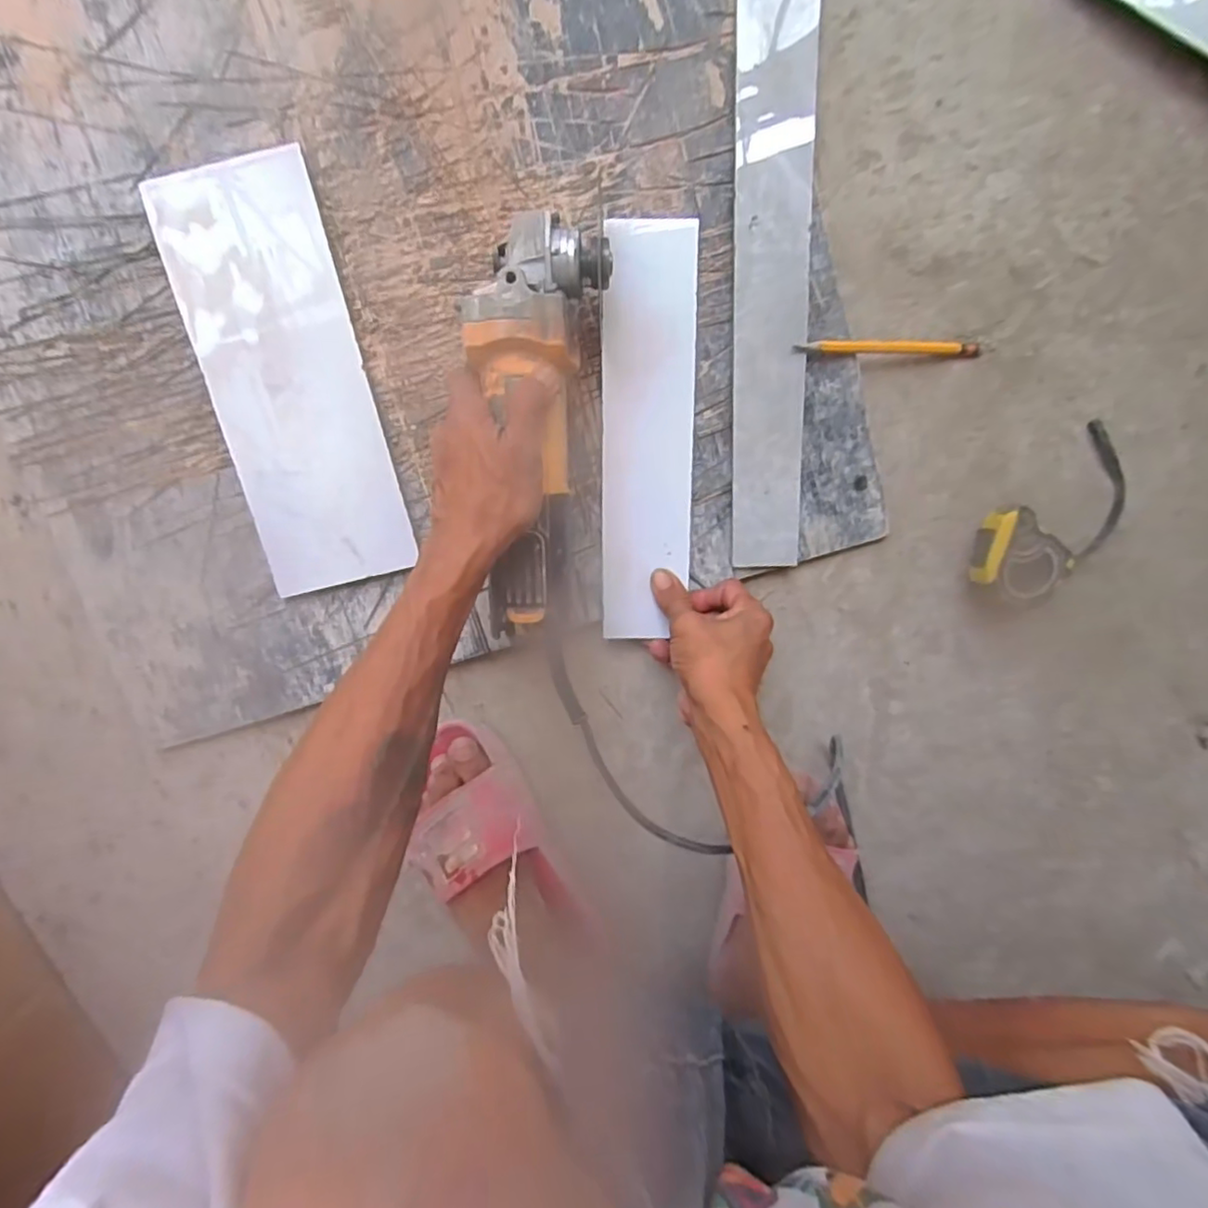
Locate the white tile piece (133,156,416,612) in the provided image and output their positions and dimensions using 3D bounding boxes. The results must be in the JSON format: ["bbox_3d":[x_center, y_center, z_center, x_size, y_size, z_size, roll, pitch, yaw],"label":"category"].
[{"bbox_3d":[-0.230,-0.159,0.447,0.113,0.012,0.291,-13,99,3],"label":"white tile piece"}]

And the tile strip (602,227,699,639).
[{"bbox_3d":[0.032,-0.121,0.448,0.069,0.011,0.291,2,99,1],"label":"tile strip"}]

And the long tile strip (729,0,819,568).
[{"bbox_3d":[0.116,-0.232,0.424,0.053,0.009,0.407,-1,102,5],"label":"long tile strip"}]

